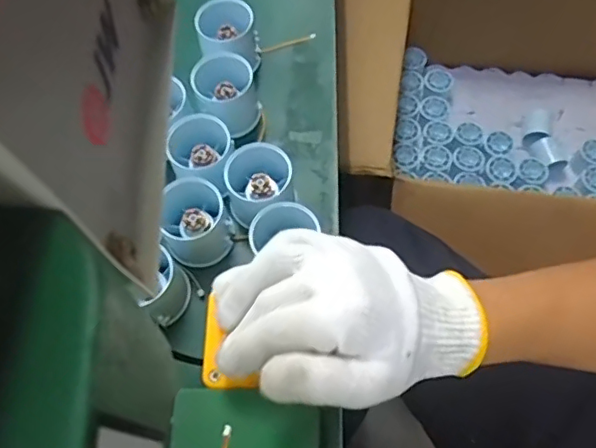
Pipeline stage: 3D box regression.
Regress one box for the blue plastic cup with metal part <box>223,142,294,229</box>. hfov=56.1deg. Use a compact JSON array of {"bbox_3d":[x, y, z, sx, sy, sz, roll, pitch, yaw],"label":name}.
[{"bbox_3d":[-0.032,-0.033,0.444,0.054,0.048,0.048,-33,67,-12],"label":"blue plastic cup with metal part"}]

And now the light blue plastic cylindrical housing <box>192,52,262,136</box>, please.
[{"bbox_3d":[-0.060,-0.109,0.475,0.048,0.046,0.052,-1,65,3],"label":"light blue plastic cylindrical housing"}]

